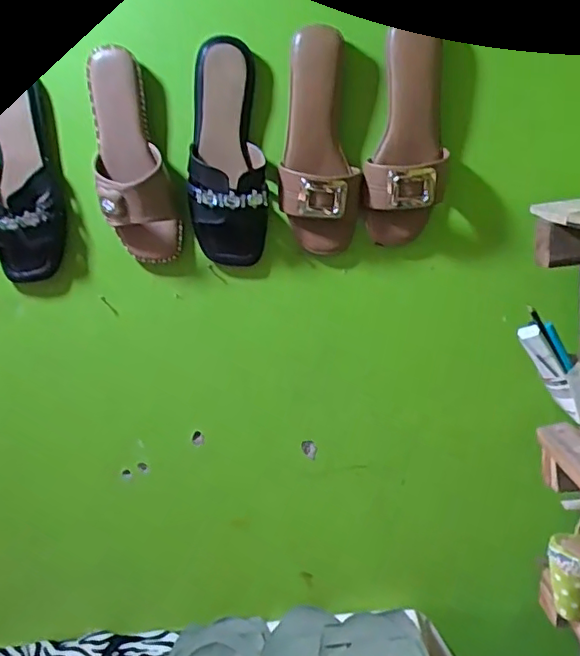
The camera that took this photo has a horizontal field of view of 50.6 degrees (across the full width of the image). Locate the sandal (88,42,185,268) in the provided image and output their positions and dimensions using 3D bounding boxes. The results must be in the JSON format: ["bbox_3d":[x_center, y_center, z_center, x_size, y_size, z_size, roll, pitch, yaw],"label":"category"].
[{"bbox_3d":[-0.186,-0.200,0.719,0.086,0.241,0.086,-9,15,-12],"label":"sandal"}]

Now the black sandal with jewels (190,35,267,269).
[{"bbox_3d":[-0.076,-0.198,0.713,0.087,0.247,0.040,-7,15,-5],"label":"black sandal with jewels"}]

